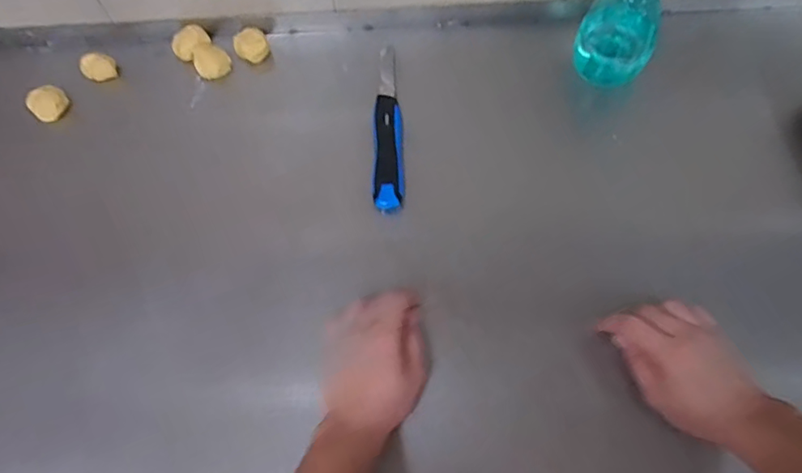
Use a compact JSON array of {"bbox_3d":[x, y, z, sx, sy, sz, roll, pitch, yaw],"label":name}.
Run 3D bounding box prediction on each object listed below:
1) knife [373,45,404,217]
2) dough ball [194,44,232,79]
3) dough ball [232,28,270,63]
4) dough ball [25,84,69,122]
[{"bbox_3d":[-0.015,-0.138,0.650,0.035,0.021,0.236,-2,65,2],"label":"knife"},{"bbox_3d":[-0.245,-0.227,0.702,0.044,0.026,0.041,-1,65,3],"label":"dough ball"},{"bbox_3d":[-0.196,-0.248,0.709,0.041,0.030,0.038,-1,65,3],"label":"dough ball"},{"bbox_3d":[-0.450,-0.170,0.689,0.041,0.022,0.043,-1,65,3],"label":"dough ball"}]

